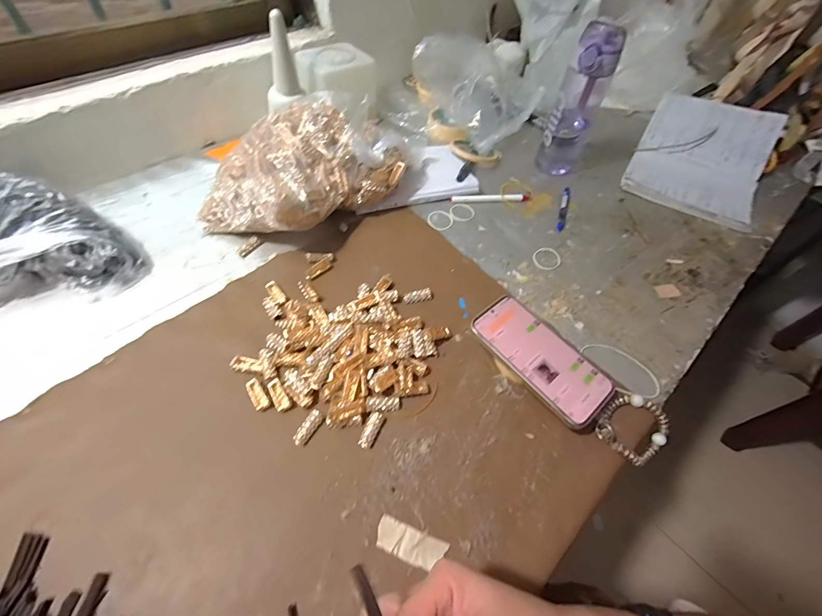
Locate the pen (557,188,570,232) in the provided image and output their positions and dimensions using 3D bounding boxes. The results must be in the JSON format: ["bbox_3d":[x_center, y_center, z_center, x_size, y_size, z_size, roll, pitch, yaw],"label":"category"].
[{"bbox_3d":[0.255,-0.167,0.614,0.012,0.014,0.111,17,55,9],"label":"pen"}]

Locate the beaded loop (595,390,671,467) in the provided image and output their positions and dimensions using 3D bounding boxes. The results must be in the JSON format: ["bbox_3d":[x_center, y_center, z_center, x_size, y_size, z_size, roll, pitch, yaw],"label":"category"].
[{"bbox_3d":[0.243,0.134,0.400,0.078,0.023,0.078,-33,85,-25],"label":"beaded loop"}]

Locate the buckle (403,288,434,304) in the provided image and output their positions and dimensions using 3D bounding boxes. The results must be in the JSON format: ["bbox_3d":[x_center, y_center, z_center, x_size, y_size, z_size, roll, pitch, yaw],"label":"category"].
[{"bbox_3d":[0.010,-0.016,0.486,0.040,0.008,0.014,-10,55,-11],"label":"buckle"}]

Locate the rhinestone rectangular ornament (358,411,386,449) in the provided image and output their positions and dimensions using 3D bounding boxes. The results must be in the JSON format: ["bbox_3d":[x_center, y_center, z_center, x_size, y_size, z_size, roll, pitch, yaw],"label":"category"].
[{"bbox_3d":[-0.041,0.126,0.381,0.016,0.004,0.039,20,55,10],"label":"rhinestone rectangular ornament"}]

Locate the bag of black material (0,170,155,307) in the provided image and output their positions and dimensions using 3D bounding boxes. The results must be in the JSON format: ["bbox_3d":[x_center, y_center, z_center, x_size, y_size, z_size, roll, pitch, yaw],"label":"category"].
[{"bbox_3d":[-0.493,-0.081,0.446,0.266,0.099,0.146,9,54,3],"label":"bag of black material"}]

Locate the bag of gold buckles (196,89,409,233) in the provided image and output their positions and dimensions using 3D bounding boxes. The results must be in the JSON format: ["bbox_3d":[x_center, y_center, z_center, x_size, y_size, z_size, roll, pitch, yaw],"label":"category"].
[{"bbox_3d":[-0.150,-0.195,0.535,0.180,0.120,0.283,36,59,20],"label":"bag of gold buckles"}]

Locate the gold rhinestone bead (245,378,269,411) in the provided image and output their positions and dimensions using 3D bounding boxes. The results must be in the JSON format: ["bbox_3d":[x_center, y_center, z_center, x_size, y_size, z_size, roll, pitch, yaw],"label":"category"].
[{"bbox_3d":[-0.167,0.093,0.396,0.015,0.004,0.035,-29,61,-22],"label":"gold rhinestone bead"}]

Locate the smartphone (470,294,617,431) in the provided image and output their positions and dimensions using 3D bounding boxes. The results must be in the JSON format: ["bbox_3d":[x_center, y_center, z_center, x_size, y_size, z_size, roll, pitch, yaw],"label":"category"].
[{"bbox_3d":[0.144,0.051,0.406,0.080,0.012,0.156,-34,63,-25],"label":"smartphone"}]

